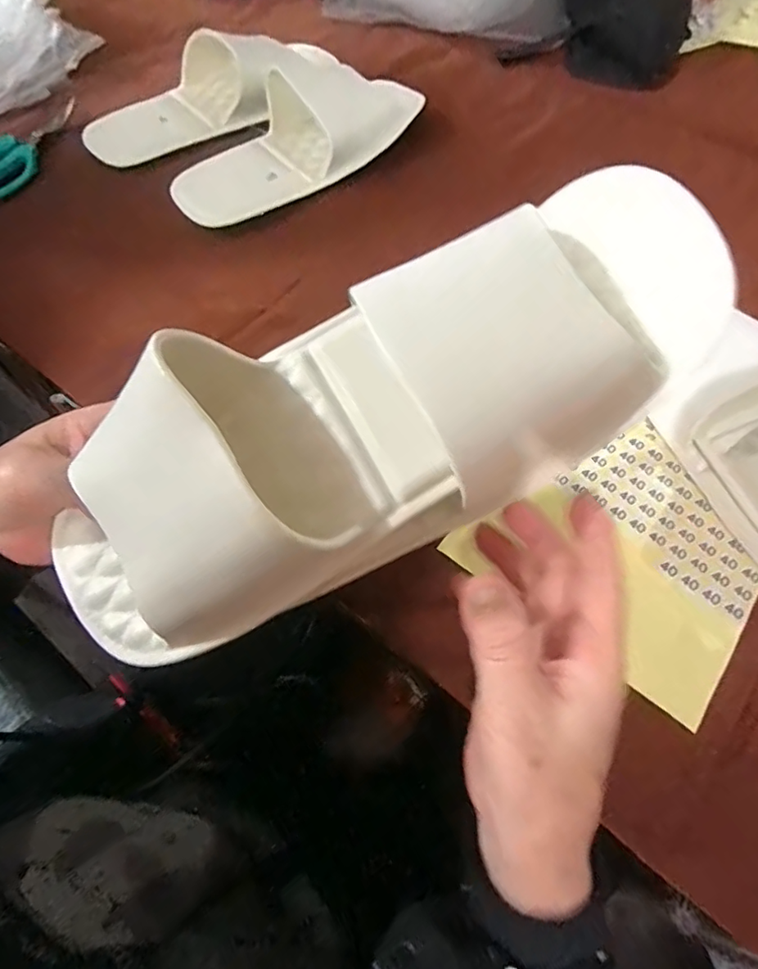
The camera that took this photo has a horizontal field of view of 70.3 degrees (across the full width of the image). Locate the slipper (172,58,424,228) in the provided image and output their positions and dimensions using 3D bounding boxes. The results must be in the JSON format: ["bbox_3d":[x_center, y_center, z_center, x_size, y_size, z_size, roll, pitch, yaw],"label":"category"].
[{"bbox_3d":[-0.077,-0.330,0.510,0.265,0.043,0.119,-38,69,-18],"label":"slipper"}]

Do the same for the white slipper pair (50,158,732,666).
[{"bbox_3d":[-0.010,-0.027,0.226,0.320,0.089,0.101,-29,65,2],"label":"white slipper pair"}]

